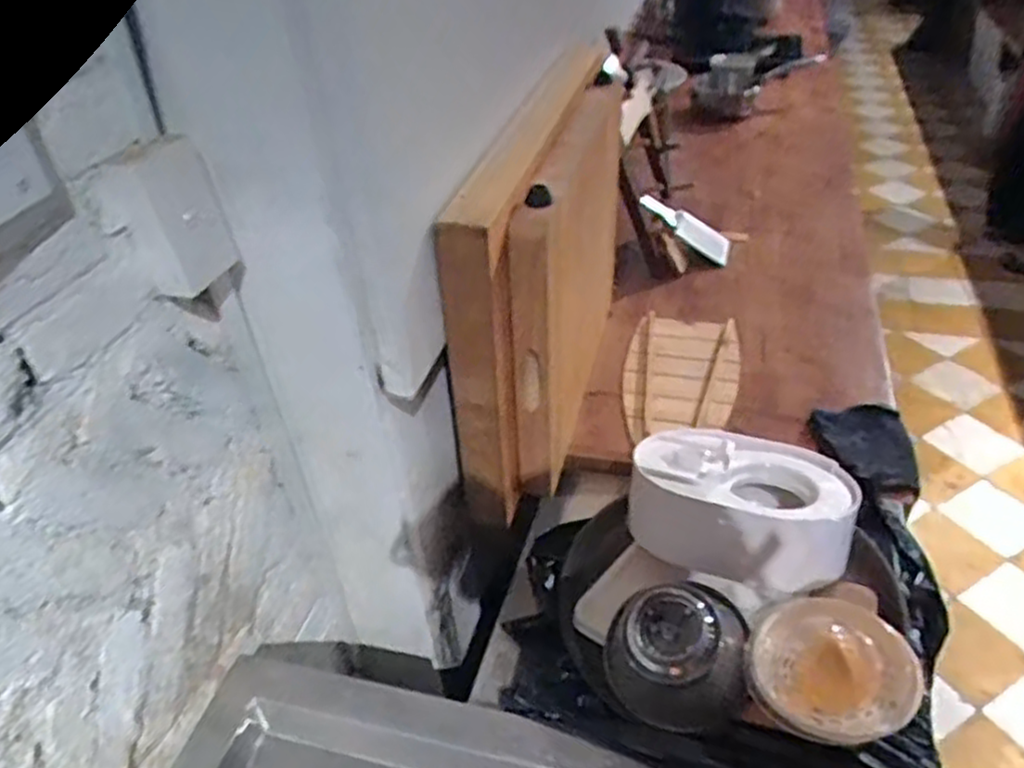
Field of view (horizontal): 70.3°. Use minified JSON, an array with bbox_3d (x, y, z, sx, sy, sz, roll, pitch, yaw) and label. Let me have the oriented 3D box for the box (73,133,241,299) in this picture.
[{"bbox_3d":[-0.292,-0.140,0.622,0.052,0.118,0.090,5,41,13],"label":"box"}]

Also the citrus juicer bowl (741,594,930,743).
[{"bbox_3d":[0.288,0.256,0.658,0.141,0.078,0.143,26,49,33],"label":"citrus juicer bowl"}]

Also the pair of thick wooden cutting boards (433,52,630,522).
[{"bbox_3d":[0.054,-0.153,0.913,0.092,0.397,0.508,8,41,17],"label":"pair of thick wooden cutting boards"}]

